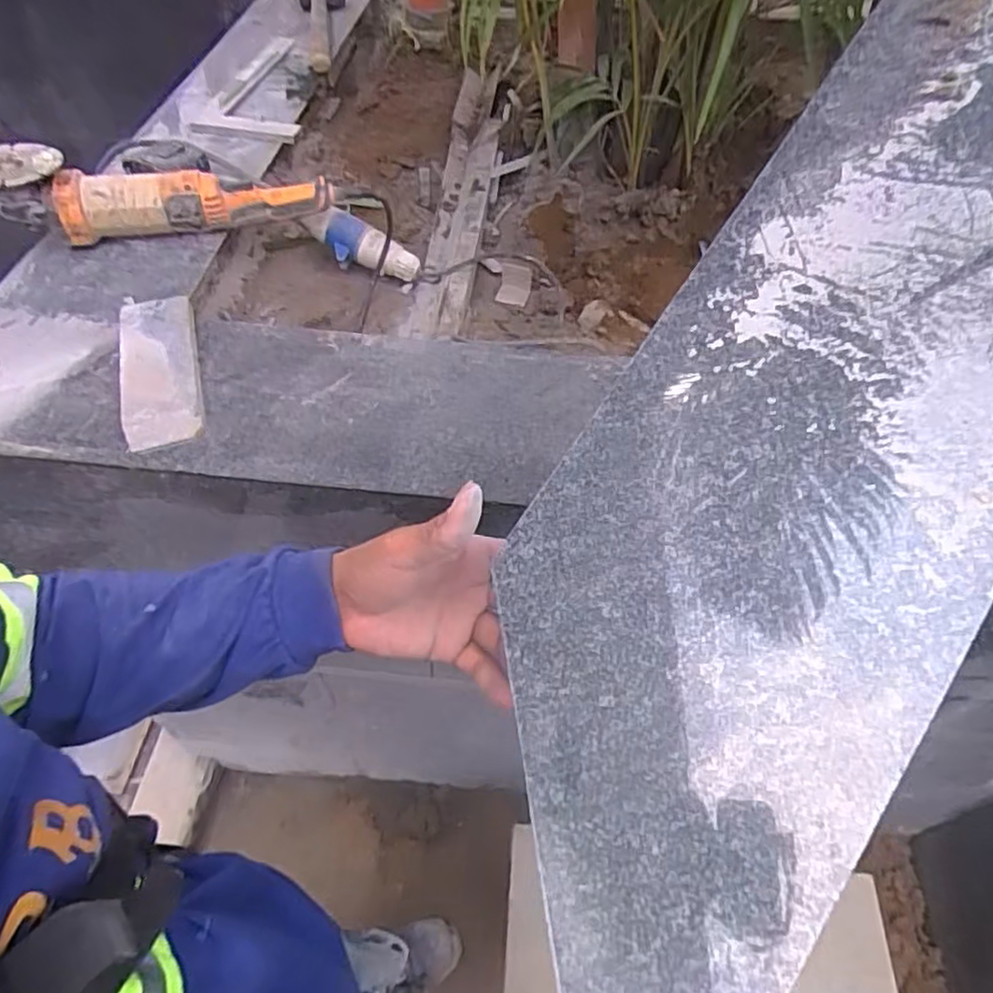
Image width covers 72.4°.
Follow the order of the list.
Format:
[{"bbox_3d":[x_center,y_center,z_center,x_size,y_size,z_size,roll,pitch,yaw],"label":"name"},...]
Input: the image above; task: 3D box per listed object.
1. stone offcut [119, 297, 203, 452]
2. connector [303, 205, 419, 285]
[{"bbox_3d":[-0.339,-0.129,0.683,0.073,0.023,0.201,-15,55,-13],"label":"stone offcut"},{"bbox_3d":[-0.177,-0.334,0.912,0.156,0.061,0.056,27,55,0],"label":"connector"}]

